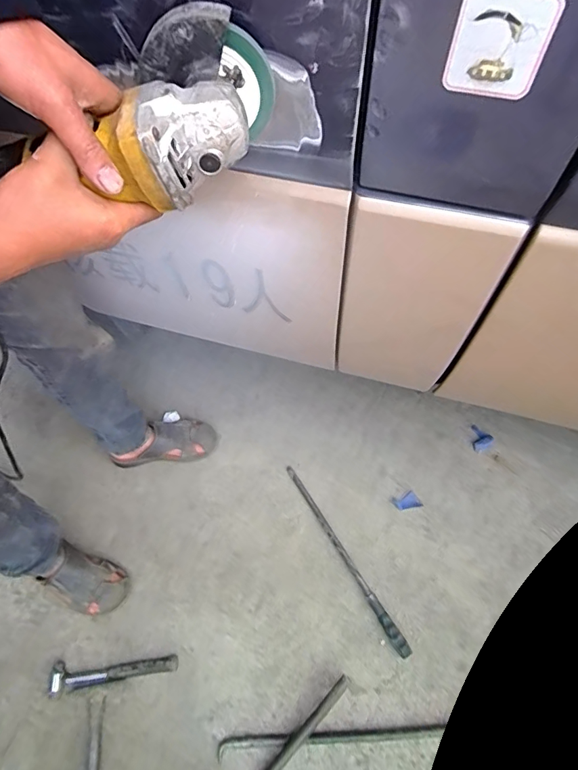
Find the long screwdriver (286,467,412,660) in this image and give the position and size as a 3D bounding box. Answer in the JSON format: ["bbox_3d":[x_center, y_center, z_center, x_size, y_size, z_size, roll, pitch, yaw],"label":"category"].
[{"bbox_3d":[0.110,0.353,0.904,0.028,0.024,0.427,-30,63,-13],"label":"long screwdriver"}]

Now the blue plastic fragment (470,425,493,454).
[{"bbox_3d":[0.451,0.129,1.030,0.054,0.007,0.056,-39,65,-17],"label":"blue plastic fragment"}]

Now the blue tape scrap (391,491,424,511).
[{"bbox_3d":[0.264,0.263,0.962,0.058,0.004,0.038,-20,61,-8],"label":"blue tape scrap"}]

